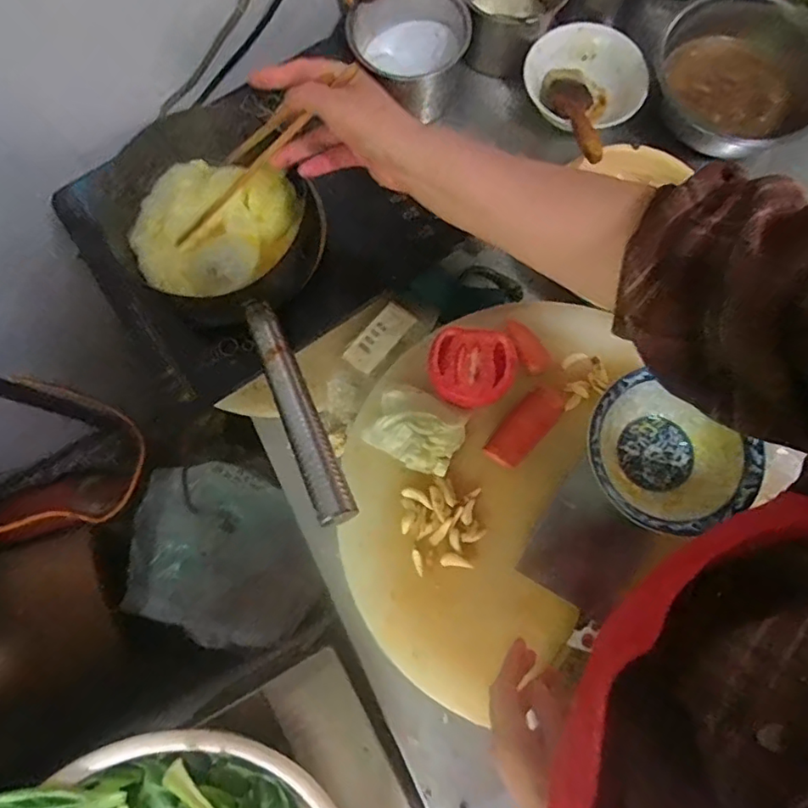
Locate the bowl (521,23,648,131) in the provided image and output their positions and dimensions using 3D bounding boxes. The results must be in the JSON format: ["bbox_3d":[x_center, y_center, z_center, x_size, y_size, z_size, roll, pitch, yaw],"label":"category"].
[{"bbox_3d":[0.212,-0.379,0.660,0.138,0.046,0.127,0,78,1],"label":"bowl"}]

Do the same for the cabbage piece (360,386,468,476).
[{"bbox_3d":[0.012,0.023,0.531,0.090,0.033,0.073,32,81,8],"label":"cabbage piece"}]

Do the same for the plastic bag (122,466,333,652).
[{"bbox_3d":[-0.328,0.264,0.999,0.345,0.054,0.294,0,74,4],"label":"plastic bag"}]

